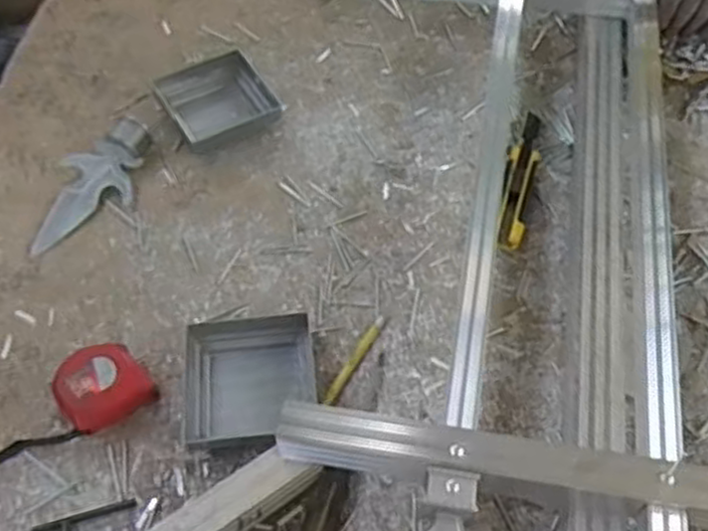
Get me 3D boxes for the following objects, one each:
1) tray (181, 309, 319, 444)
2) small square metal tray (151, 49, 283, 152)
[{"bbox_3d":[-0.084,0.088,0.610,0.103,0.022,0.102,-9,54,-5],"label":"tray"},{"bbox_3d":[-0.141,-0.172,0.771,0.103,0.028,0.097,-25,57,-16],"label":"small square metal tray"}]

